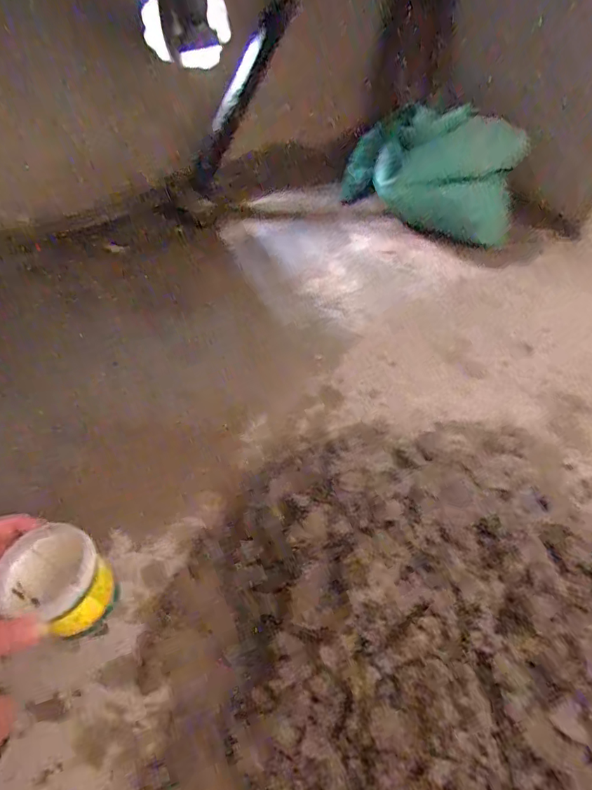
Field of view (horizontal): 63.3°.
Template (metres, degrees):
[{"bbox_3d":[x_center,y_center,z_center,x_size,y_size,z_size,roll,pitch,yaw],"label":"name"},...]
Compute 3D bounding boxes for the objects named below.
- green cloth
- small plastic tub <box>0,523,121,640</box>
[{"bbox_3d":[0.245,-0.408,0.885,0.311,0.198,0.088,13,55,14],"label":"green cloth"},{"bbox_3d":[-0.201,0.159,0.408,0.085,0.060,0.077,30,60,24],"label":"small plastic tub"}]

